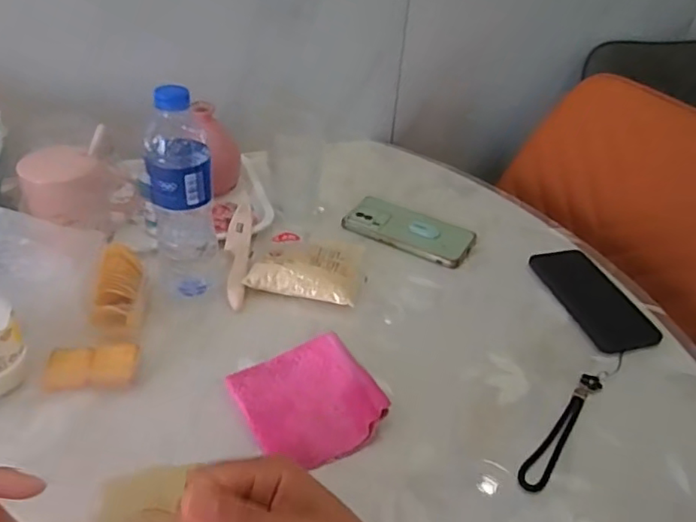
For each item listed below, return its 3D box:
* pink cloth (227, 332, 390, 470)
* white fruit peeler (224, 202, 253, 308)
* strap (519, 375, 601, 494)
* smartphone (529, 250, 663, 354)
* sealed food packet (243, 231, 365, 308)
[{"bbox_3d":[-0.035,0.122,0.526,0.111,0.016,0.118,-21,47,-23],"label":"pink cloth"},{"bbox_3d":[-0.128,-0.010,0.686,0.029,0.019,0.167,2,40,-6],"label":"white fruit peeler"},{"bbox_3d":[0.197,0.149,0.532,0.022,0.010,0.150,31,46,26],"label":"strap"},{"bbox_3d":[0.281,0.043,0.672,0.077,0.014,0.158,-8,42,-17],"label":"smartphone"},{"bbox_3d":[-0.041,-0.001,0.679,0.117,0.027,0.117,12,40,6],"label":"sealed food packet"}]

